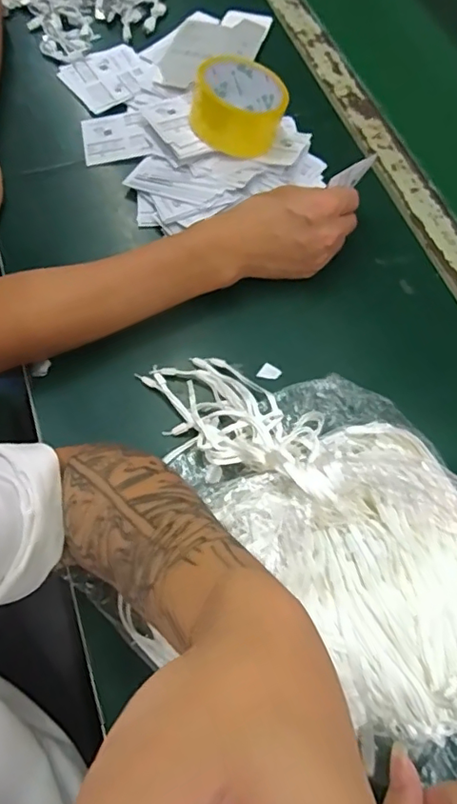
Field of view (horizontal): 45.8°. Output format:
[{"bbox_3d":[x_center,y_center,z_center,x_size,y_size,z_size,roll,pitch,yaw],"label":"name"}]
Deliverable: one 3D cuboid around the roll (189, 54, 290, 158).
[{"bbox_3d":[0.010,-0.307,0.566,0.094,0.061,0.094,2,64,-3],"label":"roll"}]

